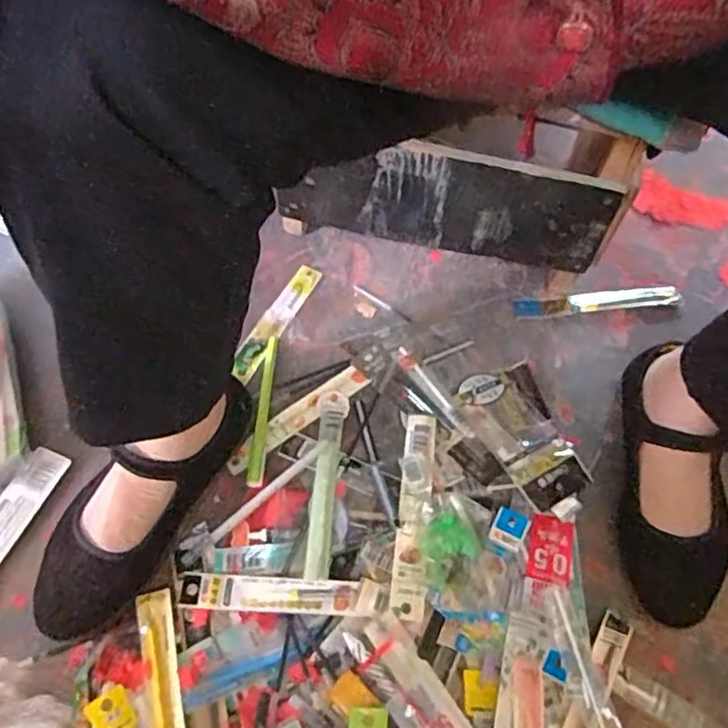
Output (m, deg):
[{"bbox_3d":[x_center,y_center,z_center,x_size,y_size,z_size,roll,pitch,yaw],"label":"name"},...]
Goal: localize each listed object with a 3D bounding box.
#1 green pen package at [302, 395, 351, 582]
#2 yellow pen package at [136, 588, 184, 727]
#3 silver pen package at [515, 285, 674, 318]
[{"bbox_3d":[-0.031,0.095,0.541,0.025,0.010,0.167,4,60,-1],"label":"green pen package"},{"bbox_3d":[-0.141,0.235,0.448,0.025,0.016,0.154,-14,60,-8],"label":"yellow pen package"},{"bbox_3d":[0.235,-0.066,0.656,0.167,0.008,0.033,-6,61,-7],"label":"silver pen package"}]

